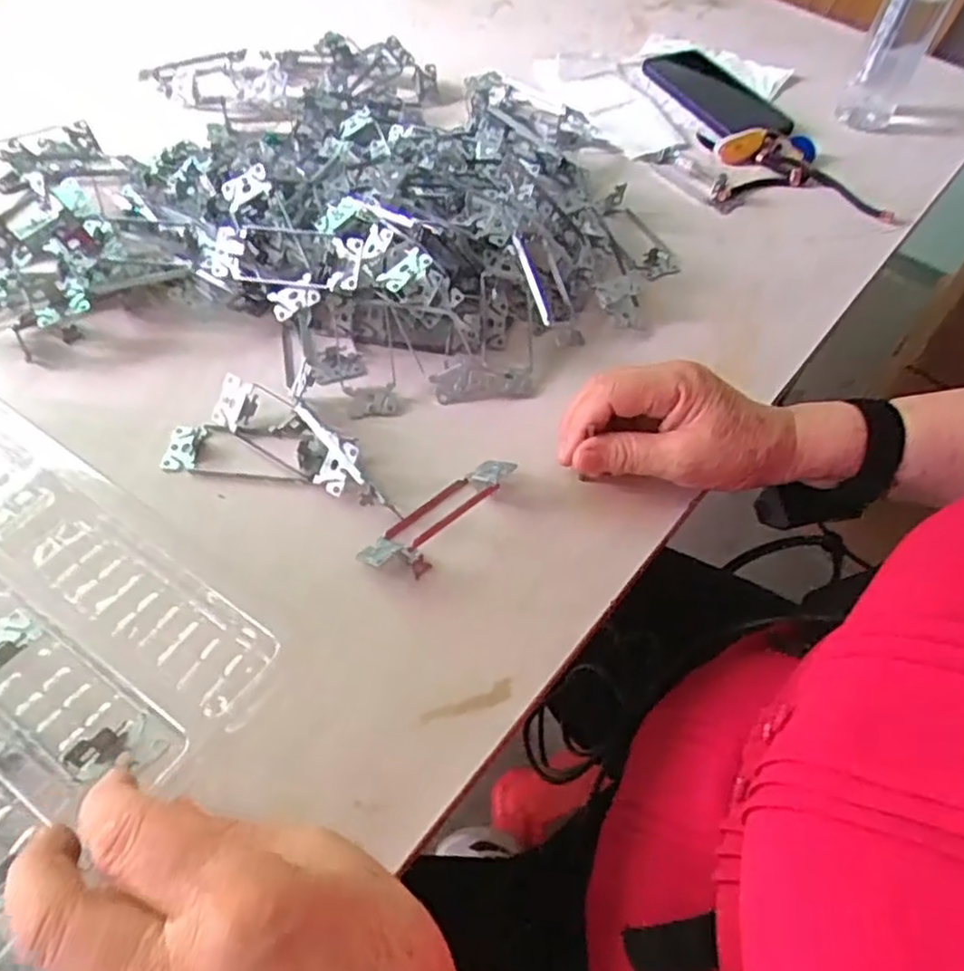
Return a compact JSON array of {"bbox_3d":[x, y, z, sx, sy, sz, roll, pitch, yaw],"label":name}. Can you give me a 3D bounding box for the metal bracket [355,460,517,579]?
[{"bbox_3d":[-0.025,0.018,0.425,0.035,0.025,0.104,39,61,22],"label":"metal bracket"}]

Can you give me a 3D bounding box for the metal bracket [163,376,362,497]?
[{"bbox_3d":[-0.131,-0.031,0.443,0.128,0.036,0.057,11,54,4],"label":"metal bracket"}]

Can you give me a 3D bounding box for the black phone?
[{"bbox_3d":[0.242,-0.404,0.738,0.096,0.012,0.173,-25,59,-20],"label":"black phone"}]

